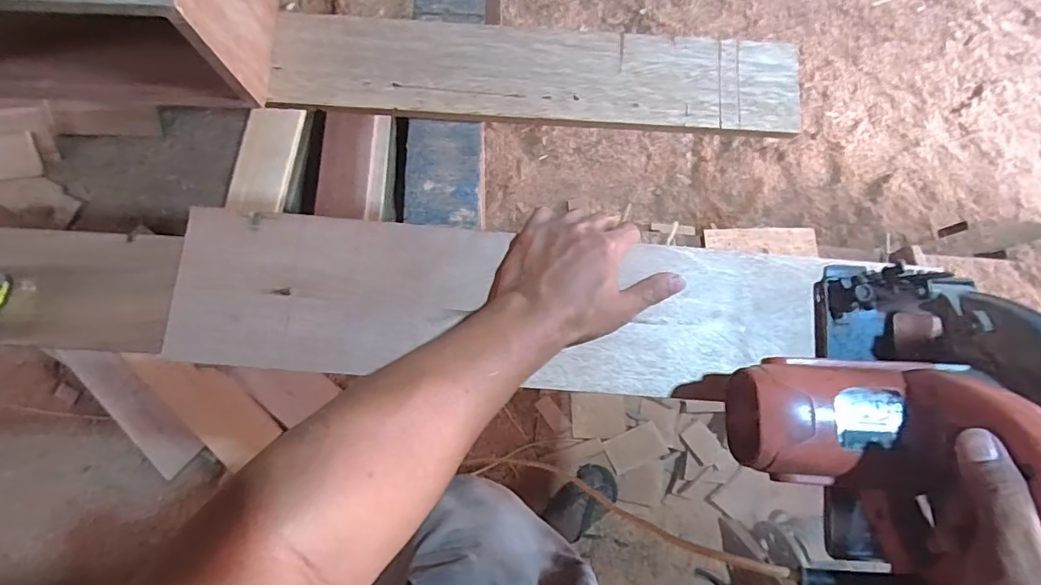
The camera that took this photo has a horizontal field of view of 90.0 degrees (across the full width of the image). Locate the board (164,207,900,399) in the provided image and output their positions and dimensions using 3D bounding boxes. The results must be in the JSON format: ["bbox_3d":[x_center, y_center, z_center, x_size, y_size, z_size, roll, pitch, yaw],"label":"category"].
[{"bbox_3d":[-0.010,0.013,0.450,0.542,0.018,0.134,4,81,-3],"label":"board"}]

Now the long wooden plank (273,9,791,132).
[{"bbox_3d":[0.023,-0.232,0.542,0.535,0.023,0.104,2,81,-1],"label":"long wooden plank"}]

